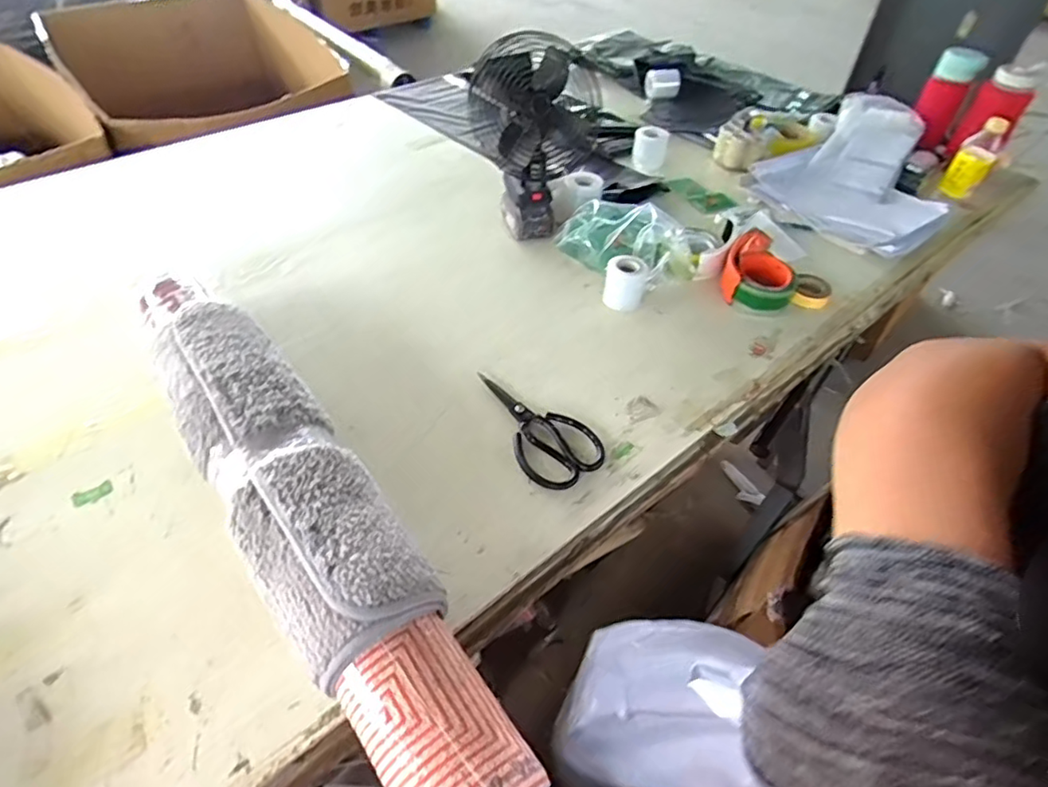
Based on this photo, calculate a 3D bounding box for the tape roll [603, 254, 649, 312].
[{"bbox_3d":[0.163,-0.181,0.955,0.063,0.072,0.069,7,48,4],"label":"tape roll"}]

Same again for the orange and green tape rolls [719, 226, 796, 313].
[{"bbox_3d":[0.381,-0.200,0.972,0.116,0.060,0.145,18,50,13],"label":"orange and green tape rolls"}]

